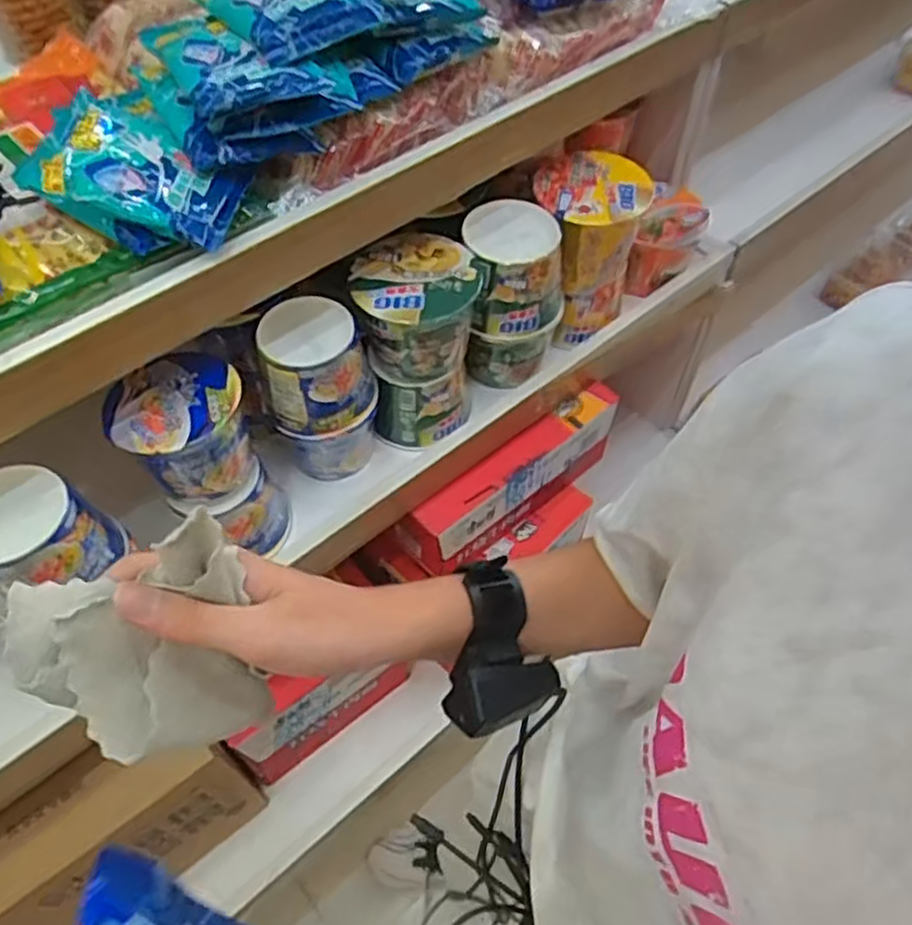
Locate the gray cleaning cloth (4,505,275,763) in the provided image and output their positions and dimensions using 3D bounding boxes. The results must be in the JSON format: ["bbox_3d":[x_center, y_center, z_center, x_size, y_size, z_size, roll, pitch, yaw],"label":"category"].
[{"bbox_3d":[-0.149,0.095,0.350,0.102,0.104,0.076,-11,55,-8],"label":"gray cleaning cloth"}]

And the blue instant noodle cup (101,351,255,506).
[{"bbox_3d":[-0.280,-0.036,0.767,0.125,0.111,0.132,0,55,0],"label":"blue instant noodle cup"}]

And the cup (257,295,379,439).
[{"bbox_3d":[-0.152,-0.103,0.821,0.113,0.111,0.108,0,55,0],"label":"cup"}]

